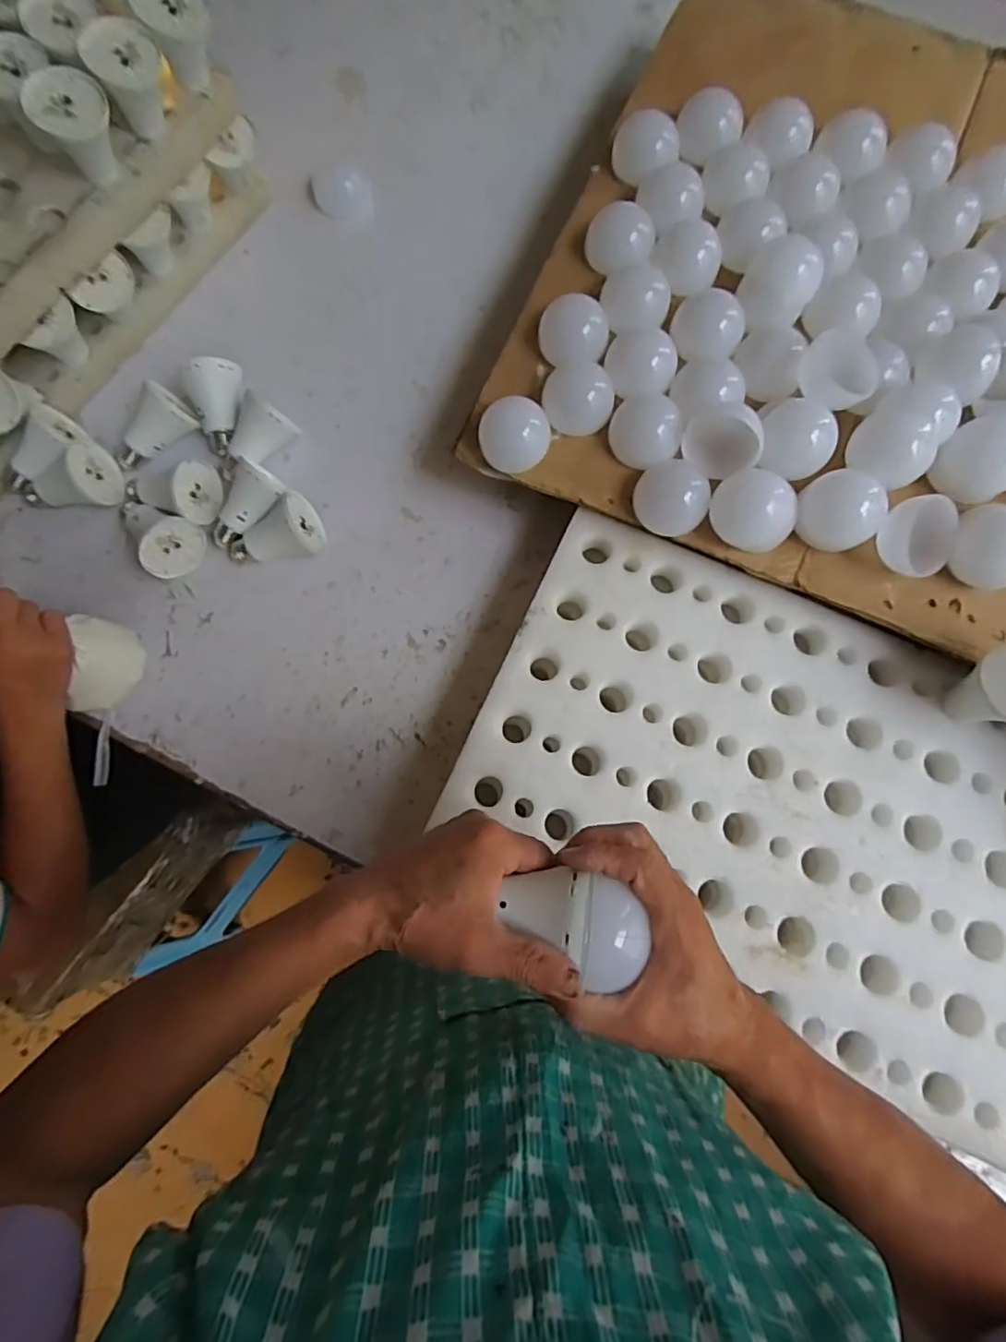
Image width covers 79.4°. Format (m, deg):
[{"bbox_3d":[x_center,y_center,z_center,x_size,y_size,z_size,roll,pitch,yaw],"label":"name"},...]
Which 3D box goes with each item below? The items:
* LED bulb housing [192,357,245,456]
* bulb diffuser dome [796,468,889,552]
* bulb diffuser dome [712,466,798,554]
[{"bbox_3d":[-0.307,-0.283,0.645,0.050,0.054,0.092,-2,77,-1],"label":"LED bulb housing"},{"bbox_3d":[0.290,-0.137,0.525,0.065,0.049,0.067,0,78,0],"label":"bulb diffuser dome"},{"bbox_3d":[0.216,-0.139,0.517,0.069,0.039,0.057,34,80,7],"label":"bulb diffuser dome"}]

